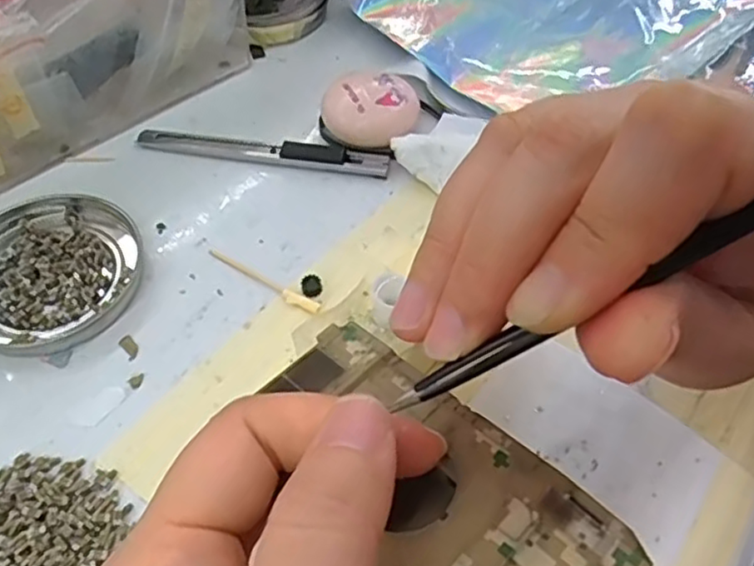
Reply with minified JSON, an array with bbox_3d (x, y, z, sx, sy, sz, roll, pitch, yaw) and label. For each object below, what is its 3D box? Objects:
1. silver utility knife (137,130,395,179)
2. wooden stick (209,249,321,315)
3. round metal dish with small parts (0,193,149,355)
[{"bbox_3d":[-0.057,-0.067,0.332,0.126,0.007,0.015,10,55,6],"label":"silver utility knife"},{"bbox_3d":[-0.050,-0.001,0.287,0.059,0.004,0.007,27,58,17],"label":"wooden stick"},{"bbox_3d":[-0.143,-0.007,0.286,0.081,0.008,0.079,1,54,-1],"label":"round metal dish with small parts"}]

